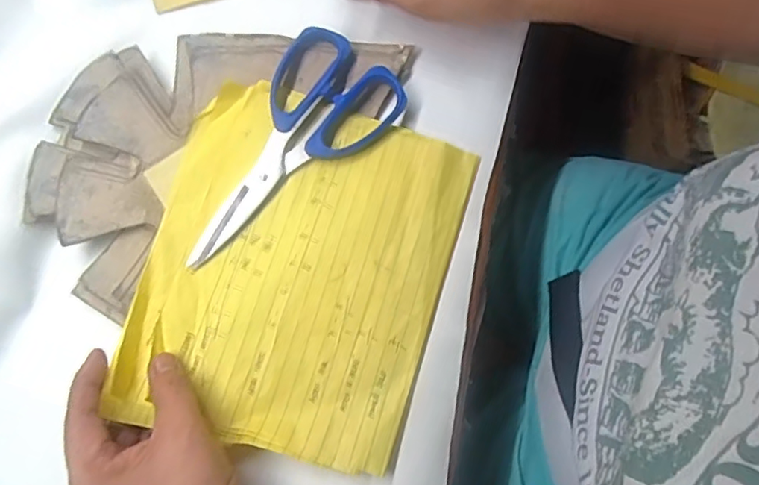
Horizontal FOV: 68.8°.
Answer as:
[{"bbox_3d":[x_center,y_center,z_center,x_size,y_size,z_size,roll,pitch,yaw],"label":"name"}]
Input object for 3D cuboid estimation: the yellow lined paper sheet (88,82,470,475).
[{"bbox_3d":[-0.053,0.014,0.355,0.184,0.025,0.220,16,80,4],"label":"yellow lined paper sheet"}]

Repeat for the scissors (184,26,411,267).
[{"bbox_3d":[-0.072,-0.071,0.370,0.178,0.008,0.085,-39,81,-6],"label":"scissors"}]

